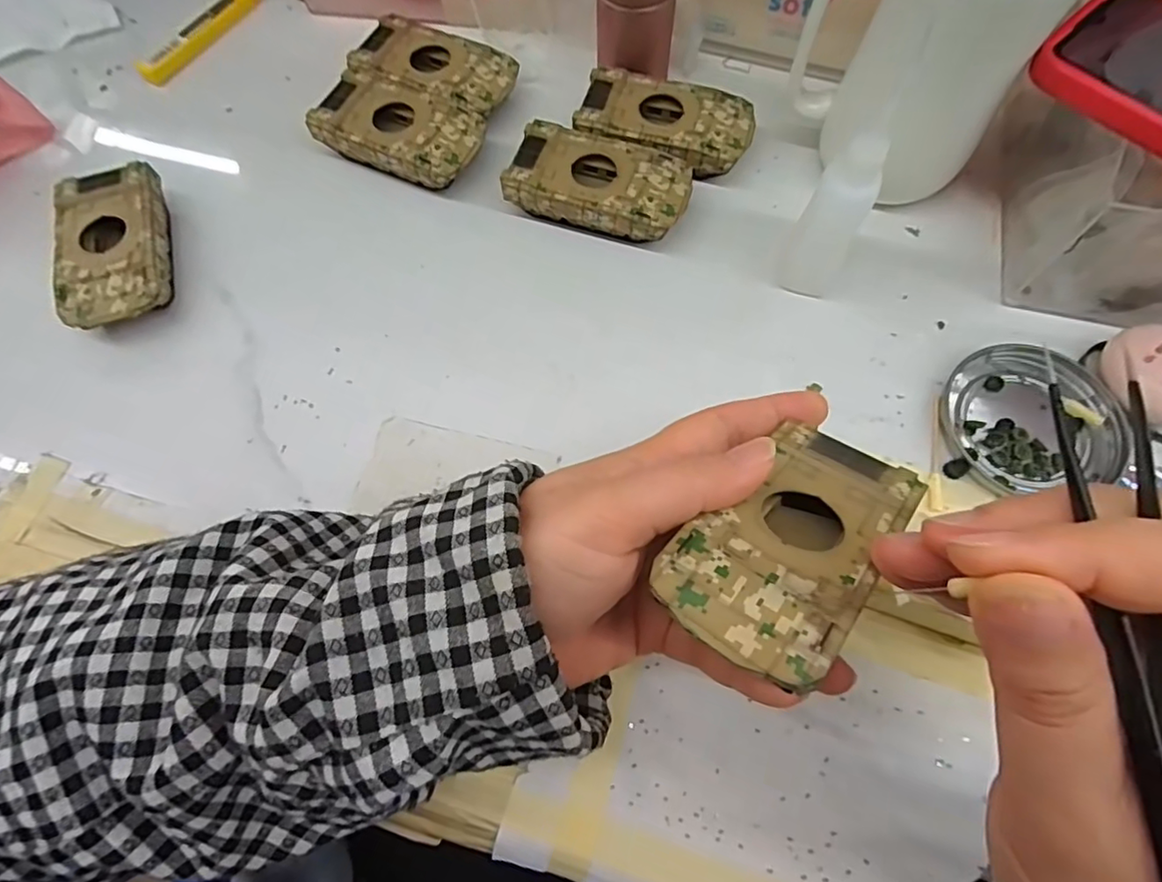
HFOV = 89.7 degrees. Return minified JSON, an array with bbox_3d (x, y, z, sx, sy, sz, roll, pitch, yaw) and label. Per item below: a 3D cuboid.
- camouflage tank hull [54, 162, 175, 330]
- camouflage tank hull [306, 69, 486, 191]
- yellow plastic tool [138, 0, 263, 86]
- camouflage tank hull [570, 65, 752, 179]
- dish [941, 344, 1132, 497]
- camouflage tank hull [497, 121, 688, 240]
[{"bbox_3d":[-0.247,-0.103,0.313,0.048,0.025,0.092,-15,69,-4],"label":"camouflage tank hull"},{"bbox_3d":[-0.103,-0.178,0.340,0.092,0.026,0.050,21,71,10],"label":"camouflage tank hull"},{"bbox_3d":[-0.252,-0.275,0.390,0.019,0.011,0.101,33,74,14],"label":"yellow plastic tool"},{"bbox_3d":[0.048,-0.180,0.337,0.096,0.024,0.053,16,71,8],"label":"camouflage tank hull"},{"bbox_3d":[0.211,-0.013,0.275,0.078,0.010,0.069,-7,69,0],"label":"dish"},{"bbox_3d":[0.011,-0.139,0.322,0.094,0.026,0.052,18,71,9],"label":"camouflage tank hull"}]

